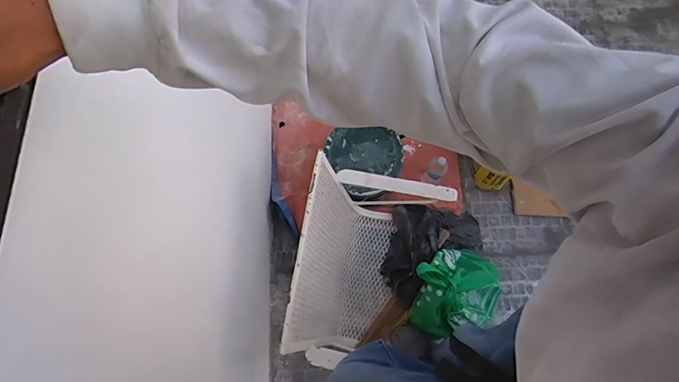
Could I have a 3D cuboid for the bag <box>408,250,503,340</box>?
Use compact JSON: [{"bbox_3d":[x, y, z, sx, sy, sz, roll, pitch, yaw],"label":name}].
[{"bbox_3d":[0.357,0.297,1.205,0.268,0.242,0.230,-15,73,-6],"label":"bag"}]

